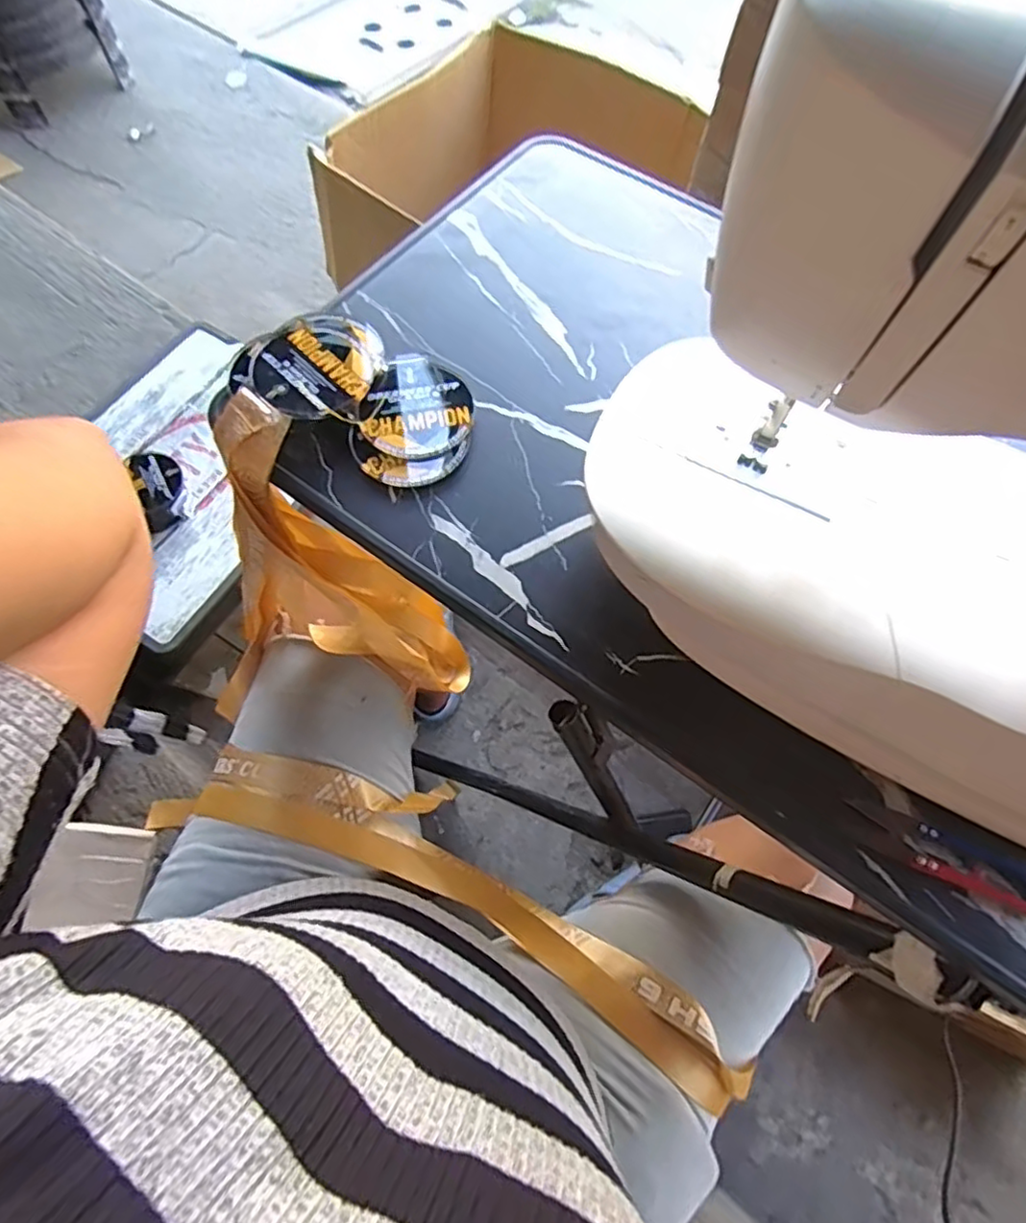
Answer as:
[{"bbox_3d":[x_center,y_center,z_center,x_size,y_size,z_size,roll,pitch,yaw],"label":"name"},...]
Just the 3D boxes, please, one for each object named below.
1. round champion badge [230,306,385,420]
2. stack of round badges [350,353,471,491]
[{"bbox_3d":[-0.133,-0.162,0.414,0.092,0.019,0.093,0,71,-1],"label":"round champion badge"},{"bbox_3d":[-0.061,-0.124,0.415,0.070,0.010,0.099,19,72,5],"label":"stack of round badges"}]

